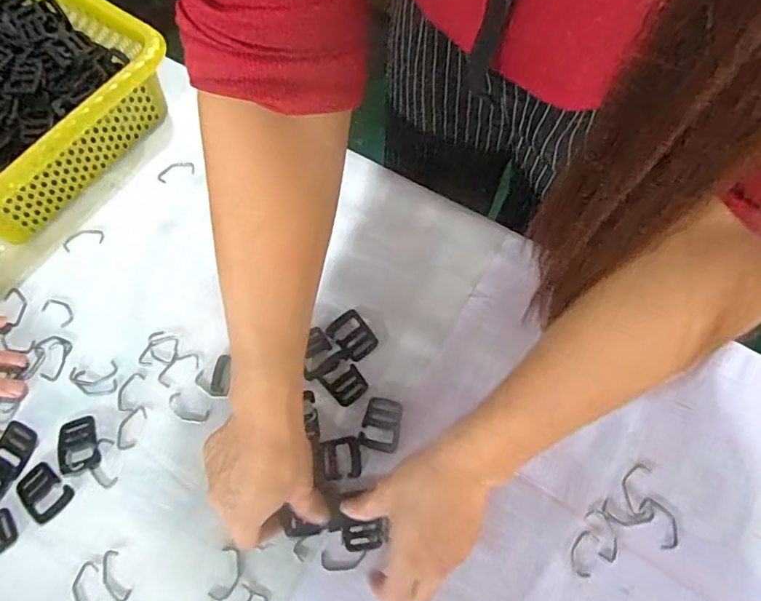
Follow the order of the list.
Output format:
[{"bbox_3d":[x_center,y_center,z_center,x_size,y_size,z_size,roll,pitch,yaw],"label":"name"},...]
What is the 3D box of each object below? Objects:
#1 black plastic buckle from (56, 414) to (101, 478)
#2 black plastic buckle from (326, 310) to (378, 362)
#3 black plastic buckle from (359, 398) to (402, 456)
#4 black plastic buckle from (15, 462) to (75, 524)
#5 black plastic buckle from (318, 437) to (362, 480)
[{"bbox_3d":[-0.251,0.120,0.426,0.033,0.004,0.045,-18,68,-7],"label":"black plastic buckle"},{"bbox_3d":[-0.024,0.031,0.455,0.032,0.004,0.043,-38,71,-14],"label":"black plastic buckle"},{"bbox_3d":[0.001,0.103,0.427,0.031,0.004,0.042,14,67,7],"label":"black plastic buckle"},{"bbox_3d":[-0.270,0.154,0.412,0.045,0.004,0.032,35,71,14],"label":"black plastic buckle"},{"bbox_3d":[-0.033,0.128,0.416,0.033,0.006,0.032,-6,67,-2],"label":"black plastic buckle"}]

